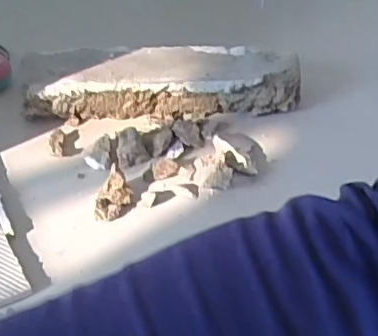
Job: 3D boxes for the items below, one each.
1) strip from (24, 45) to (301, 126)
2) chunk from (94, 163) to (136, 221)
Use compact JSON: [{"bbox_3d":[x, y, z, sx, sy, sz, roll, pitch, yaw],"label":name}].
[{"bbox_3d":[-0.033,-0.107,0.763,0.345,0.074,0.087,-4,41,-11],"label":"strip"},{"bbox_3d":[-0.081,0.030,0.626,0.033,0.036,0.048,24,43,22],"label":"chunk"}]

